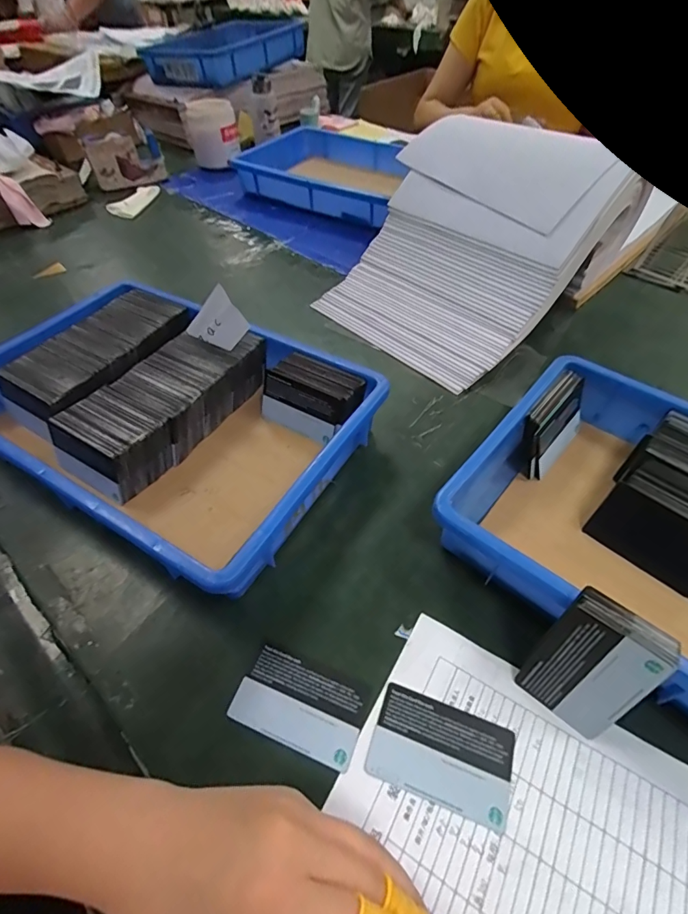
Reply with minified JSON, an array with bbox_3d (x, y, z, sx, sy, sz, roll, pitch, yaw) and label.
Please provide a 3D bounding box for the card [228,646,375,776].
[{"bbox_3d":[-0.028,0.164,0.289,0.082,0.004,0.050,18,53,13],"label":"card"}]

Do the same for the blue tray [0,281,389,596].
[{"bbox_3d":[-0.169,-0.044,0.421,0.358,0.075,0.239,25,55,20],"label":"blue tray"}]

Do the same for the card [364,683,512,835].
[{"bbox_3d":[0.062,0.184,0.272,0.084,0.004,0.053,15,52,13],"label":"card"}]

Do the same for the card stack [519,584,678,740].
[{"bbox_3d":[0.151,0.129,0.268,0.056,0.087,0.015,34,36,25],"label":"card stack"}]

